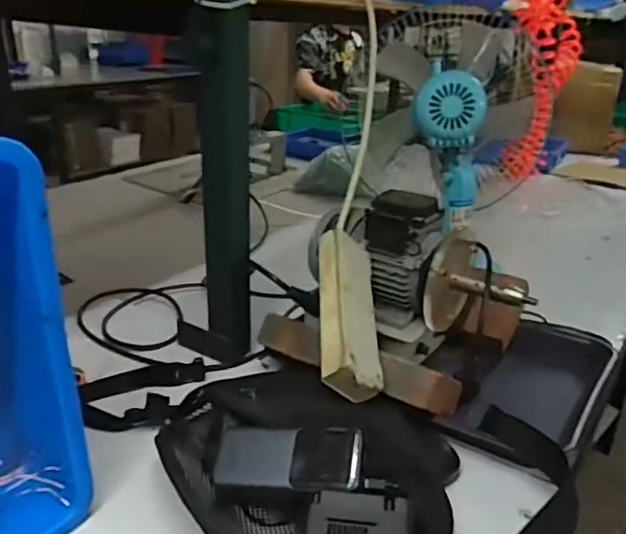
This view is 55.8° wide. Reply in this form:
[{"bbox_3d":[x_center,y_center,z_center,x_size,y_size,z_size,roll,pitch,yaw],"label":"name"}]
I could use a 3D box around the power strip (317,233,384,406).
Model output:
[{"bbox_3d":[0.037,0.045,0.615,0.062,0.036,0.195,27,42,-30],"label":"power strip"}]

